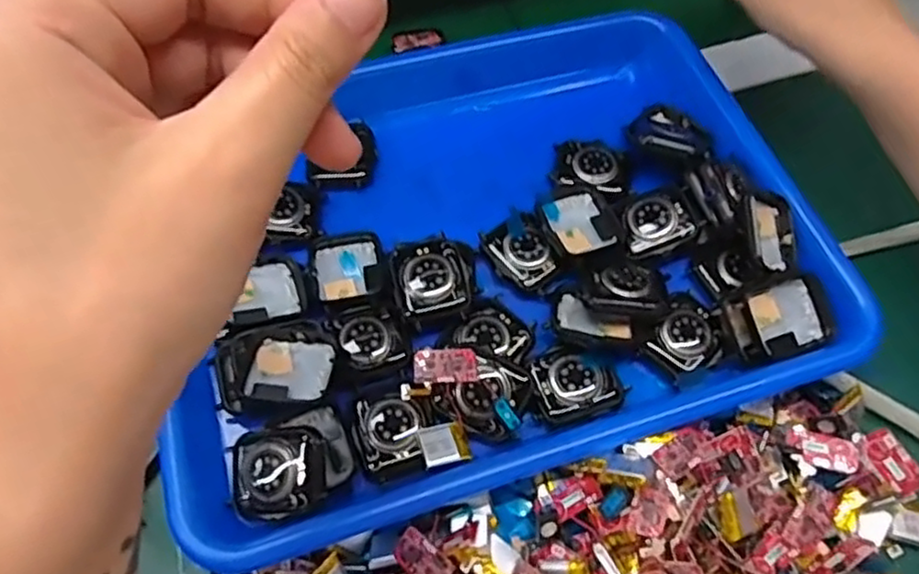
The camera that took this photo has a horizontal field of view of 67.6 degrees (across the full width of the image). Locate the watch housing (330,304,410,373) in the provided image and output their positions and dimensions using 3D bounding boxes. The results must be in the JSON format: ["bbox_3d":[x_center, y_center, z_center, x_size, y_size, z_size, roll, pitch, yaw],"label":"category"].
[{"bbox_3d":[-0.044,0.023,0.325,0.031,0.014,0.032,-24,63,-13],"label":"watch housing"}]

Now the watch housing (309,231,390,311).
[{"bbox_3d":[-0.055,-0.008,0.346,0.036,0.006,0.043,-12,61,-7],"label":"watch housing"}]

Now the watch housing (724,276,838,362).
[{"bbox_3d":[0.153,0.014,0.326,0.049,0.010,0.031,-17,62,-10],"label":"watch housing"}]

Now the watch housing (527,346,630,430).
[{"bbox_3d":[0.054,0.043,0.319,0.040,0.004,0.035,-18,62,-11],"label":"watch housing"}]

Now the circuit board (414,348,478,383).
[{"bbox_3d":[-0.006,0.035,0.311,0.028,0.007,0.014,5,61,2],"label":"circuit board"}]

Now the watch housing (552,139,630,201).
[{"bbox_3d":[0.073,-0.067,0.379,0.040,0.006,0.035,12,61,6],"label":"watch housing"}]

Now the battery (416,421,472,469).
[{"bbox_3d":[-0.007,0.069,0.301,0.021,0.004,0.019,-10,54,-14],"label":"battery"}]

